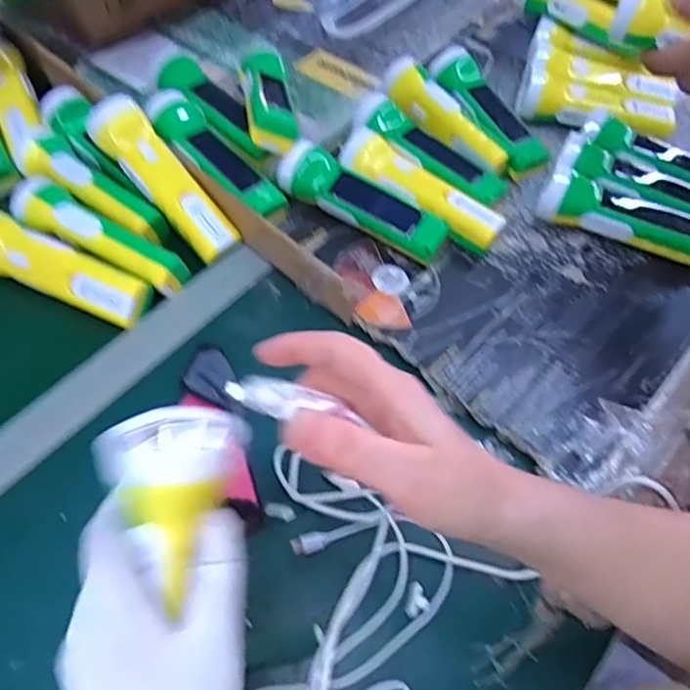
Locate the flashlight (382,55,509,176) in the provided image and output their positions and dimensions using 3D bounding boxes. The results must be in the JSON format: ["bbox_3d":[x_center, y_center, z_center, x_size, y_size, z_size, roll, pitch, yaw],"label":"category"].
[{"bbox_3d":[0.104,-0.236,0.637,0.046,0.044,0.182,-30,63,-20],"label":"flashlight"}]

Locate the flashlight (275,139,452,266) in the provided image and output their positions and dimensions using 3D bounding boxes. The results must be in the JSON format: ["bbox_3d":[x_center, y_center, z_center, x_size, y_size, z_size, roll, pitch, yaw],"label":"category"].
[{"bbox_3d":[0.015,-0.130,0.569,0.170,0.047,0.043,30,60,16],"label":"flashlight"}]

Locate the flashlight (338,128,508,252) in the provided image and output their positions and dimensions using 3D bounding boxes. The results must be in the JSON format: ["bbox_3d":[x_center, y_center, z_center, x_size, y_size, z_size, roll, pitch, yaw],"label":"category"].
[{"bbox_3d":[0.068,-0.146,0.586,0.177,0.044,0.056,35,62,18],"label":"flashlight"}]

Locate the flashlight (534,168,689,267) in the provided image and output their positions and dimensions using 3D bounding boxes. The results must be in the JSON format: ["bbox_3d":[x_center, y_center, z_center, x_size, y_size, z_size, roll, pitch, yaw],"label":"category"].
[{"bbox_3d":[0.269,-0.120,0.576,0.167,0.053,0.046,22,59,11],"label":"flashlight"}]

